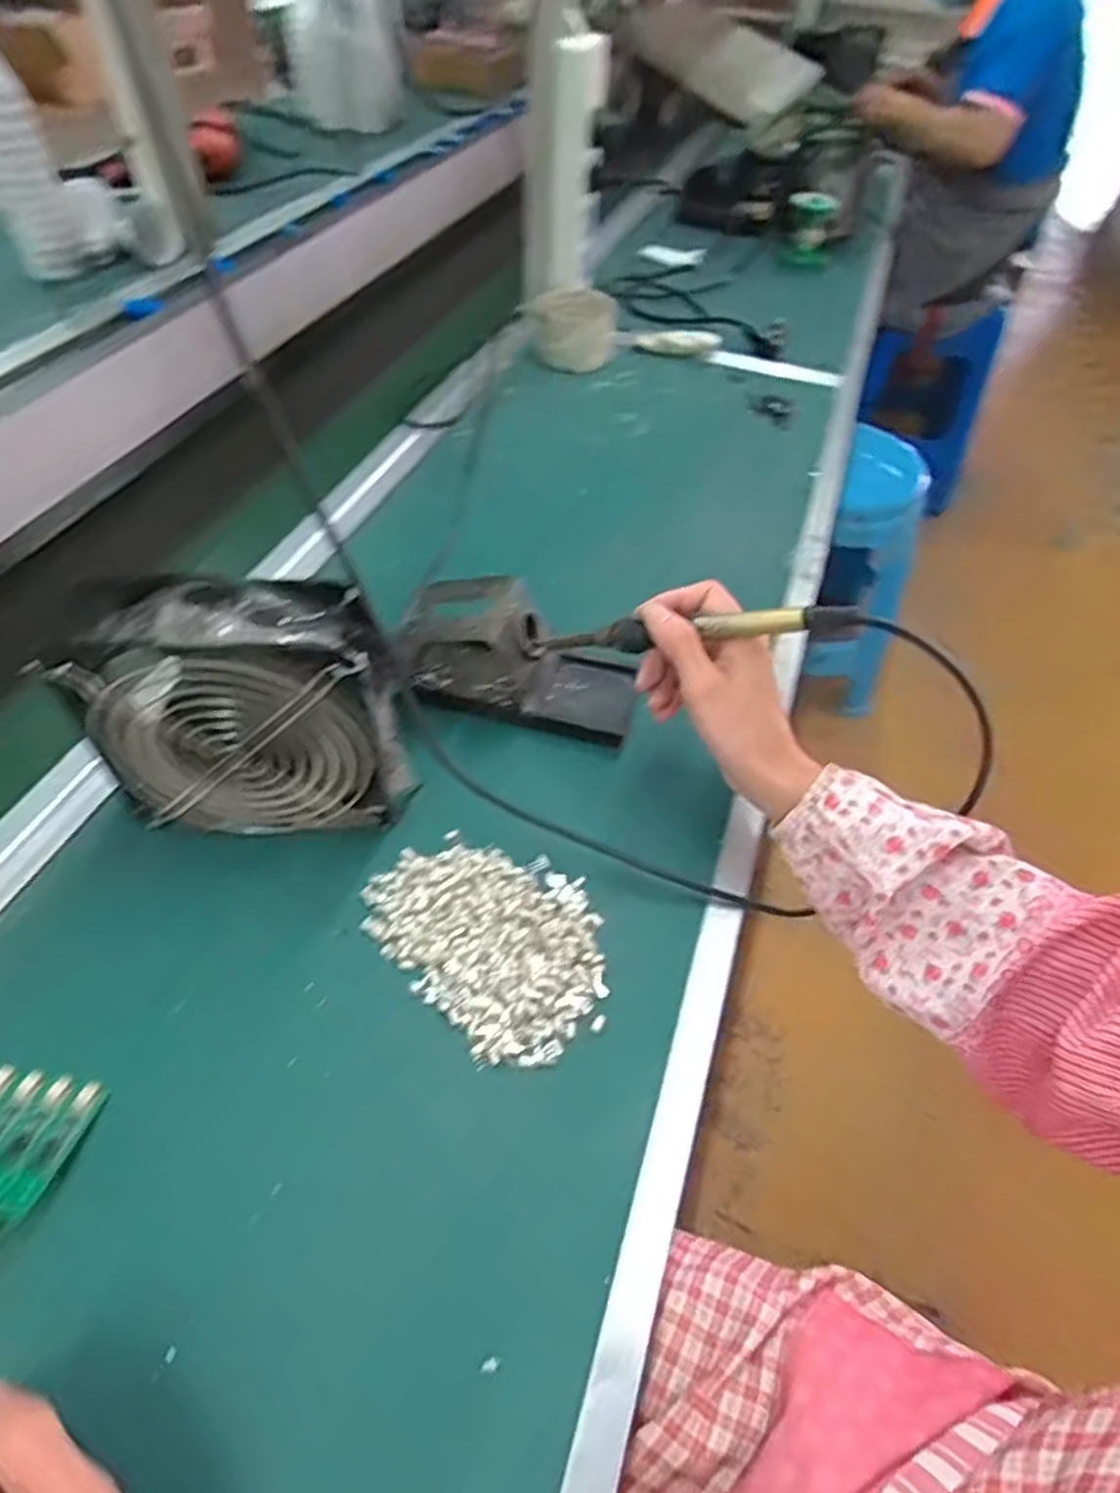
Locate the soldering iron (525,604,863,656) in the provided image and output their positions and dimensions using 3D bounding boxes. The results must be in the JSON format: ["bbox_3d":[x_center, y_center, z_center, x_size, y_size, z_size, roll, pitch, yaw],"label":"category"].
[{"bbox_3d":[0.063,-0.063,0.443,0.207,0.023,0.024,-2,41,37],"label":"soldering iron"}]

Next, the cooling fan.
[{"bbox_3d":[-0.166,-0.017,0.420,0.158,0.156,0.055,0,50,-4],"label":"cooling fan"}]

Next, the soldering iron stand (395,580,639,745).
[{"bbox_3d":[-0.027,-0.060,0.526,0.162,0.085,0.081,15,50,9],"label":"soldering iron stand"}]

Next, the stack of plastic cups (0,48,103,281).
[{"bbox_3d":[-0.661,-0.721,0.936,0.082,0.238,0.076,-34,59,-28],"label":"stack of plastic cups"}]

